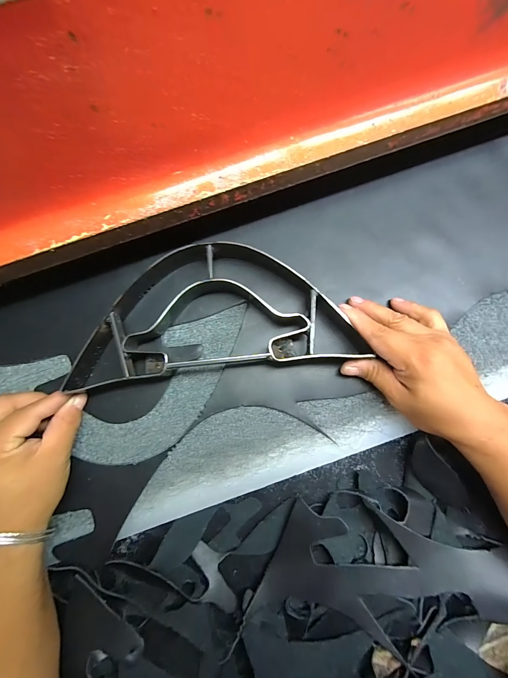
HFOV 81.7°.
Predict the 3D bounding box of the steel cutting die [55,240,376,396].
[{"bbox_3d":[-0.036,-0.034,0.283,0.271,0.043,0.129,-7,81,0],"label":"steel cutting die"}]

